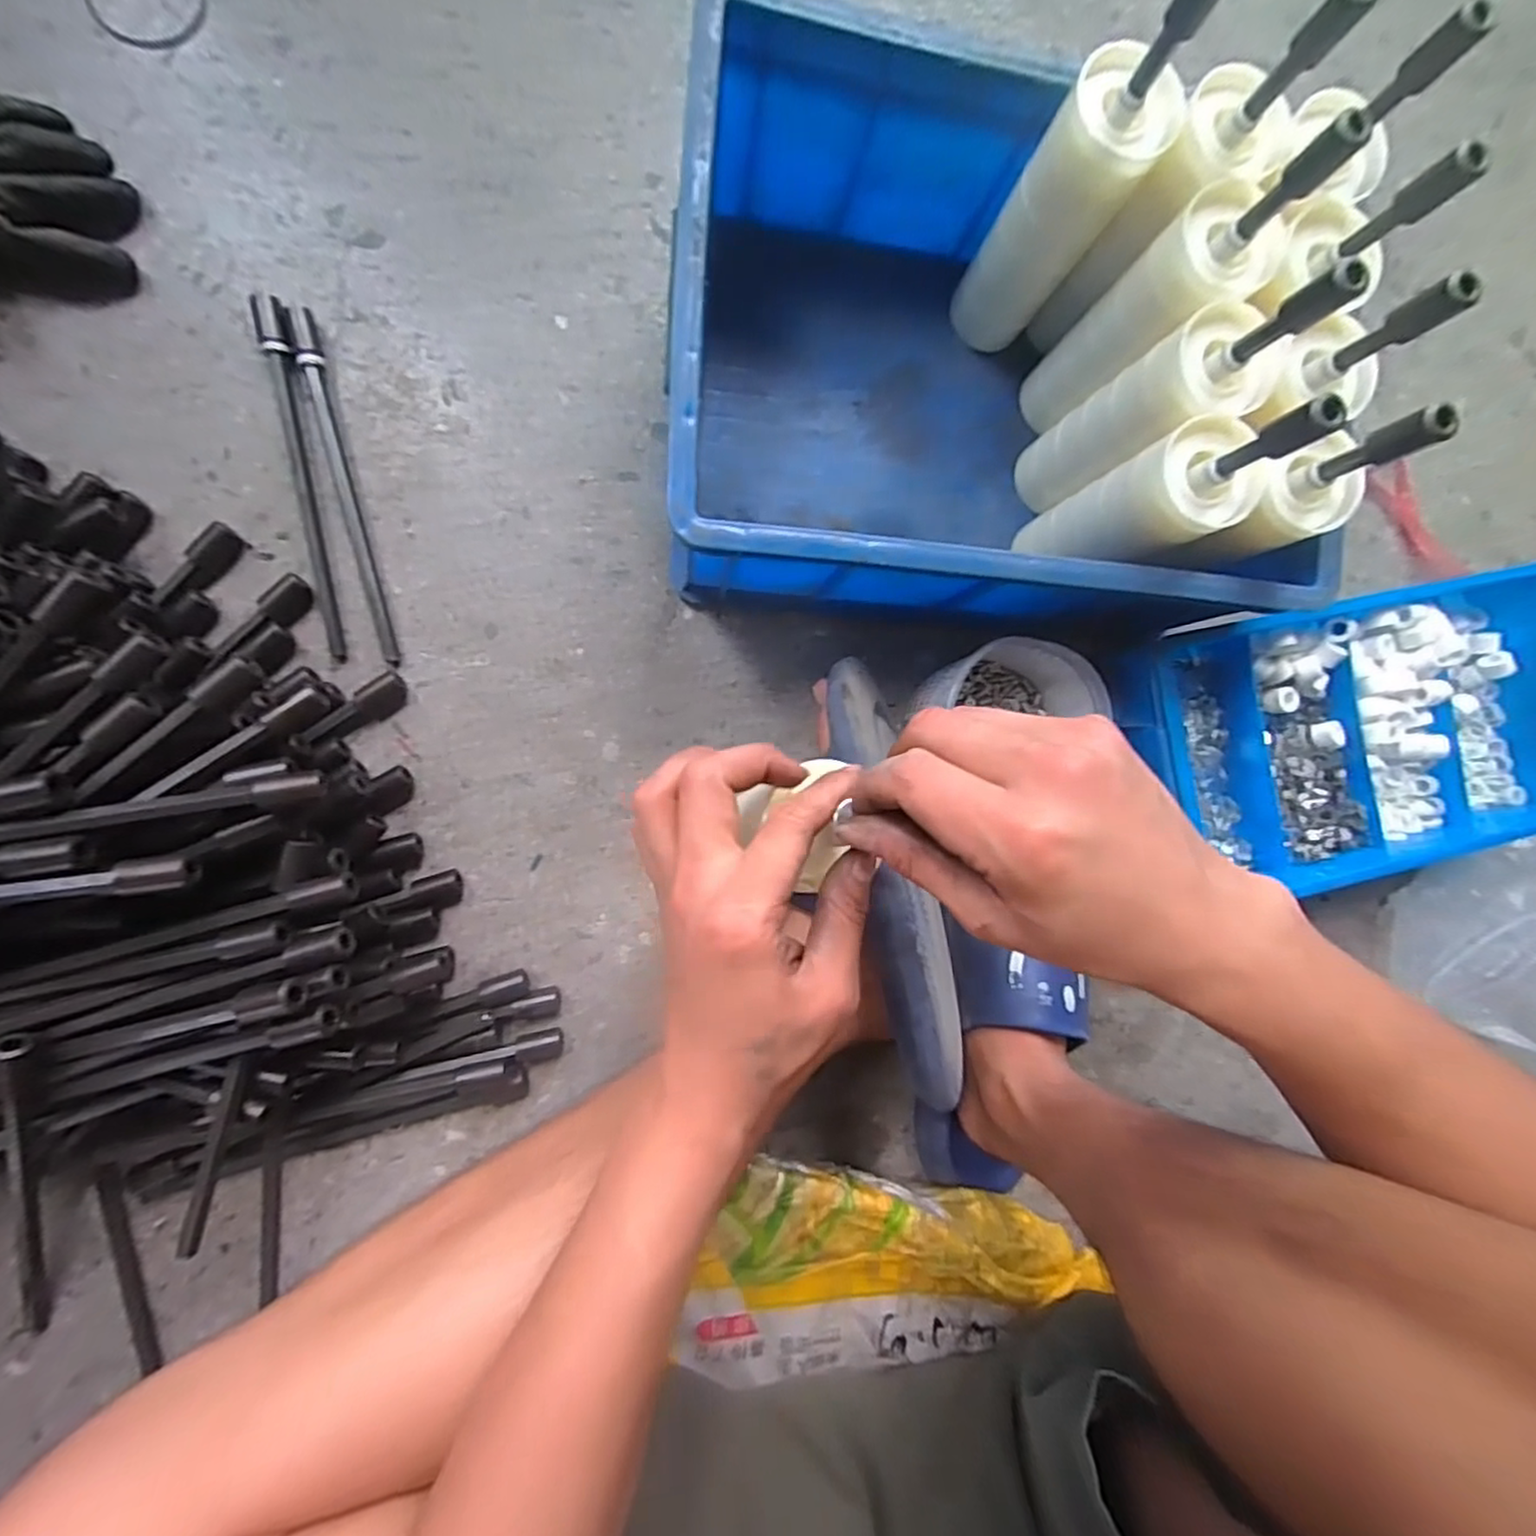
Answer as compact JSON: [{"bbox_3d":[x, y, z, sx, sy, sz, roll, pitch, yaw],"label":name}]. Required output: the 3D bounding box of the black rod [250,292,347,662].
[{"bbox_3d":[-0.306,-0.191,0.448,0.018,0.012,0.235,-10,92,-8],"label":"black rod"}]

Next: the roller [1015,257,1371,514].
[{"bbox_3d":[0.240,-0.222,0.415,0.068,0.230,0.059,-32,95,-7],"label":"roller"}]

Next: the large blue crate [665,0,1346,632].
[{"bbox_3d":[0.134,-0.249,0.446,0.382,0.152,0.287,3,90,-8],"label":"large blue crate"}]

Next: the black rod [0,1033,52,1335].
[{"bbox_3d":[-0.425,0.245,0.389,0.017,0.017,0.229,17,111,-8],"label":"black rod"}]

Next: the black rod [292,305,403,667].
[{"bbox_3d":[-0.279,-0.184,0.448,0.015,0.010,0.232,-13,92,-8],"label":"black rod"}]

